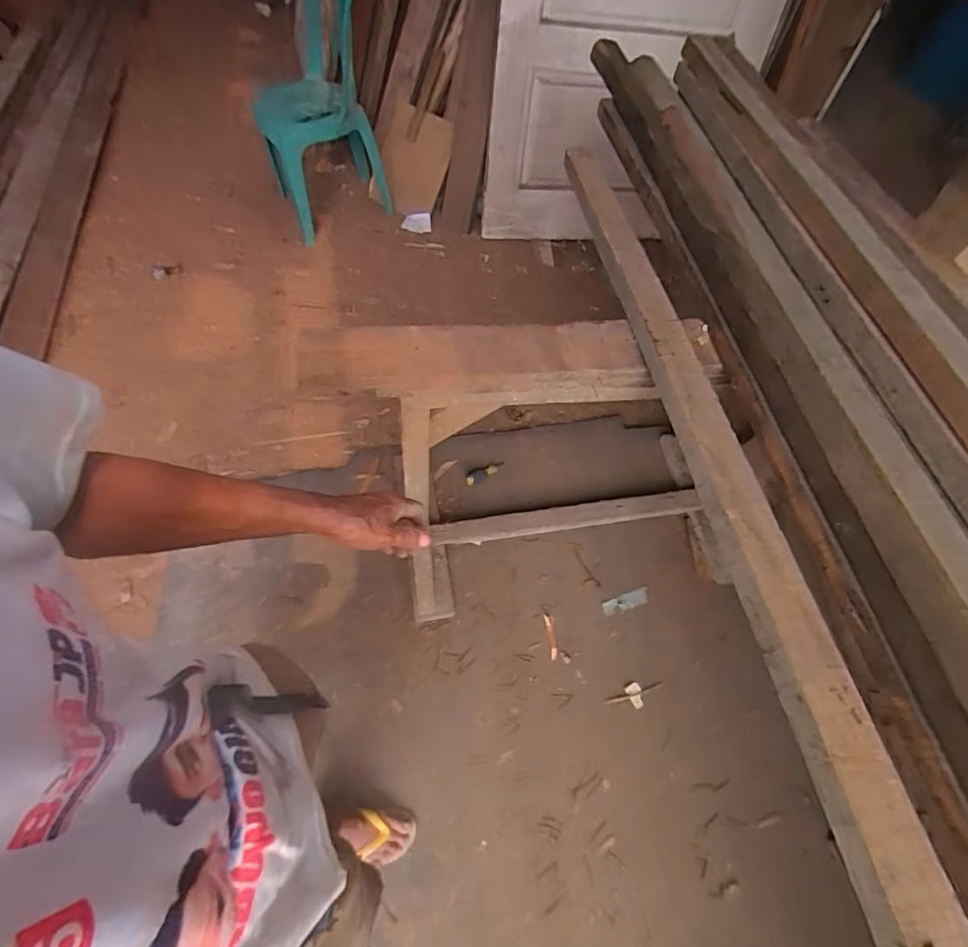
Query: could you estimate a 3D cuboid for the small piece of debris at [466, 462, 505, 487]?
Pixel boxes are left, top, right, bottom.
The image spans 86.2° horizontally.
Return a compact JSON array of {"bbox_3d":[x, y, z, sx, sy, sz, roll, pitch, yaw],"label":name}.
[{"bbox_3d":[0.004,-0.003,1.570,0.126,0.032,0.042,-26,64,-18],"label":"small piece of debris"}]

